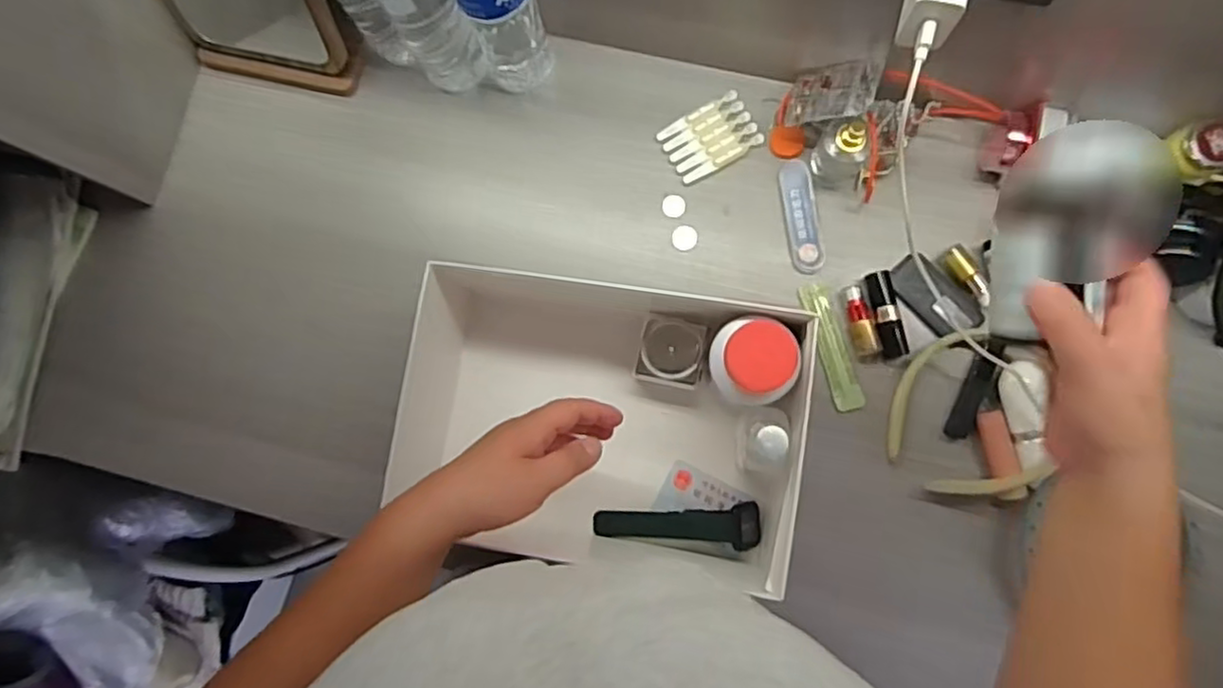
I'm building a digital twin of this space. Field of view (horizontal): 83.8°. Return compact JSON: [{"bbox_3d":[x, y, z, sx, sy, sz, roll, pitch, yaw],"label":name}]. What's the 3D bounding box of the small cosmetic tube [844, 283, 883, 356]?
[{"bbox_3d":[0.214,-0.020,0.587,0.020,0.015,0.063,-16,82,4],"label":"small cosmetic tube"}]

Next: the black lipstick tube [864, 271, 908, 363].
[{"bbox_3d":[0.238,-0.026,0.592,0.022,0.015,0.076,-10,83,5],"label":"black lipstick tube"}]

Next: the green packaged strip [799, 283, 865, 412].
[{"bbox_3d":[0.191,0.002,0.592,0.025,0.004,0.113,-16,82,4],"label":"green packaged strip"}]

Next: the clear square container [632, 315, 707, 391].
[{"bbox_3d":[0.051,0.008,0.578,0.052,0.050,0.054,13,84,6],"label":"clear square container"}]

